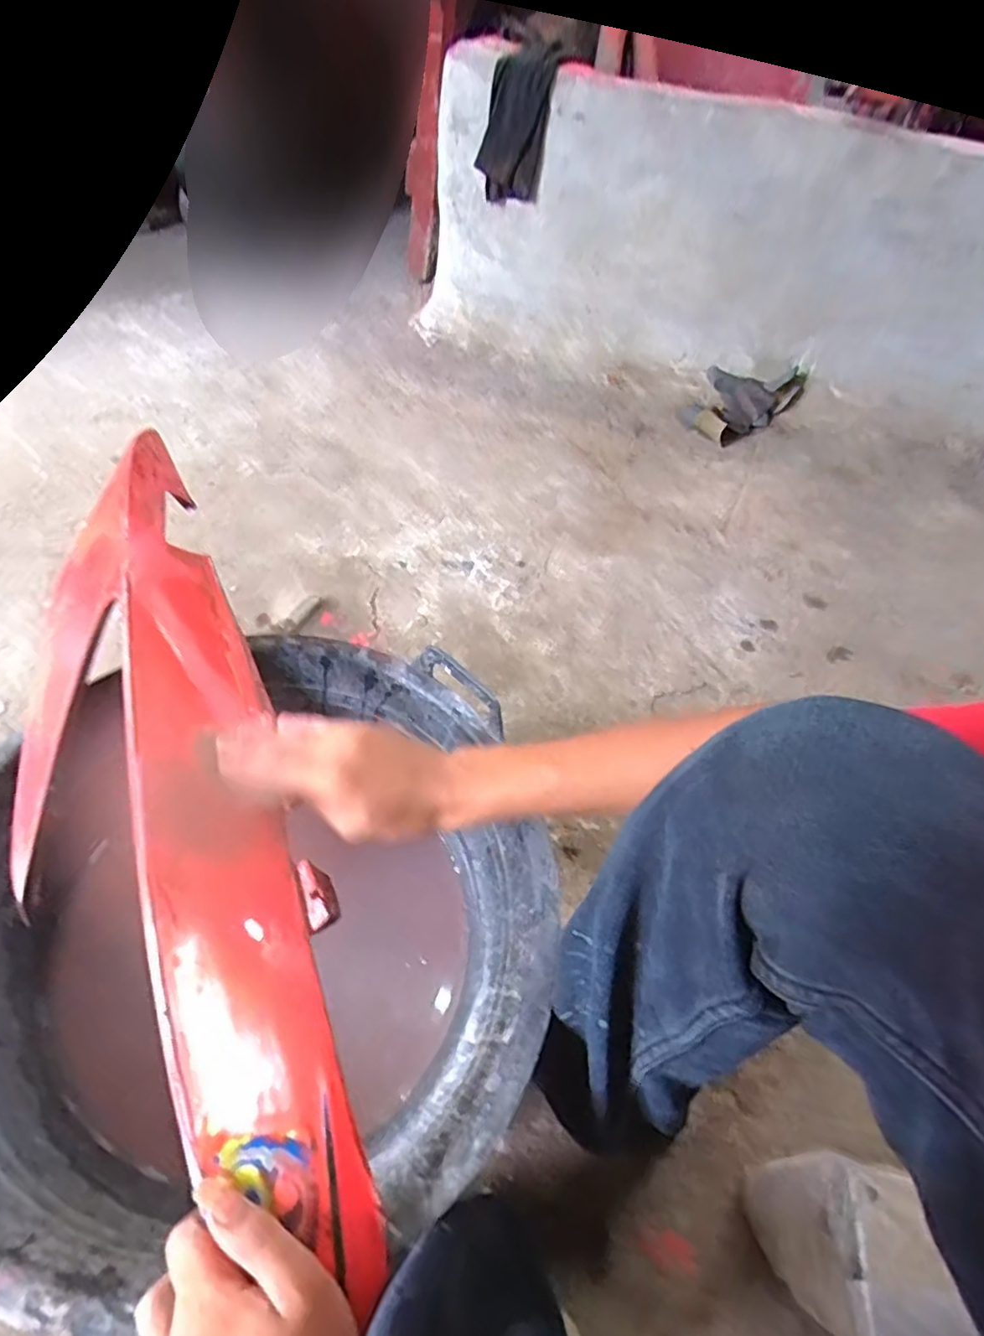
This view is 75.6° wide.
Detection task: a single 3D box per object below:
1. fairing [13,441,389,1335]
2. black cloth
[{"bbox_3d":[-0.253,0.056,0.466,0.170,0.053,0.682,-19,60,-20],"label":"fairing"},{"bbox_3d":[0.041,-0.956,1.120,0.119,0.217,0.035,9,51,-3],"label":"black cloth"}]

